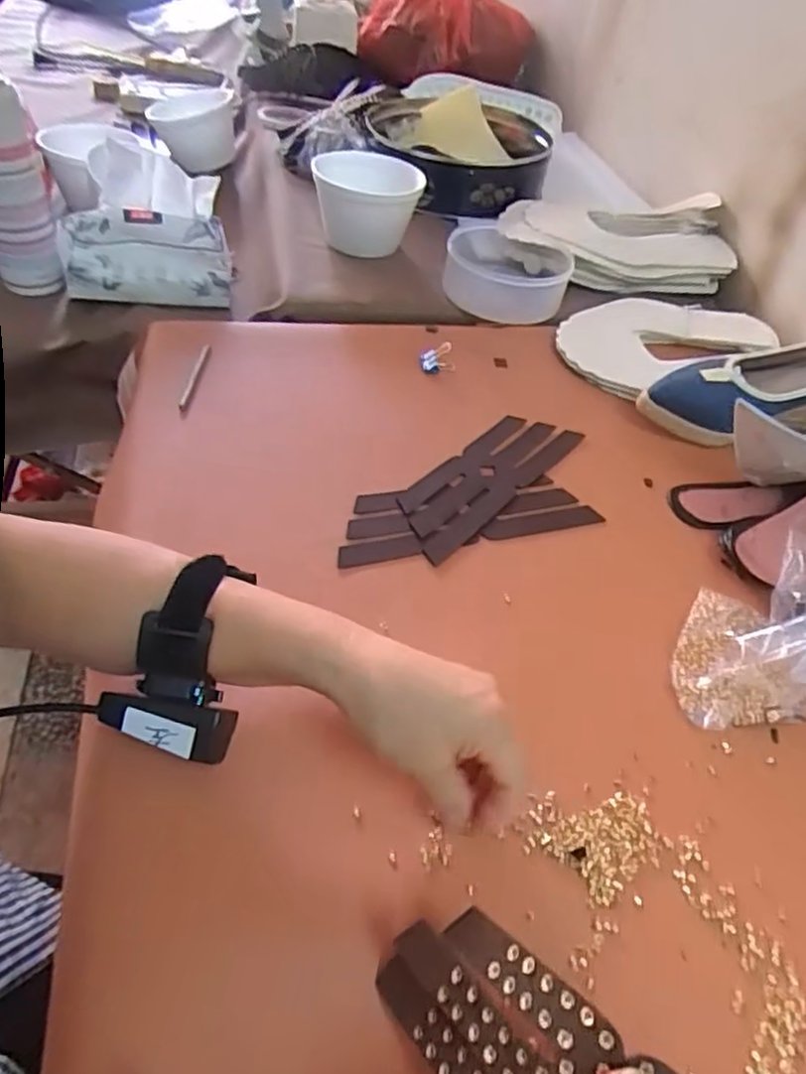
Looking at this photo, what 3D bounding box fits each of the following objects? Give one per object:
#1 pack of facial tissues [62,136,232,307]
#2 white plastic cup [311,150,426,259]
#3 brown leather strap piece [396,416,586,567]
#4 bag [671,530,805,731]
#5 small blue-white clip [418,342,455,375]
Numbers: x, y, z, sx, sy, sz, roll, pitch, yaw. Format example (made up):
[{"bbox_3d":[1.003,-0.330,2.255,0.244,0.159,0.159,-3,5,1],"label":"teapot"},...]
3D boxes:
[{"bbox_3d":[-0.289,-0.317,0.789,0.175,0.089,0.055,-1,47,-10],"label":"pack of facial tissues"},{"bbox_3d":[-0.045,-0.401,0.827,0.121,0.076,0.139,-8,49,-17],"label":"white plastic cup"},{"bbox_3d":[0.073,-0.053,0.598,0.067,0.004,0.210,38,54,20],"label":"brown leather strap piece"},{"bbox_3d":[0.256,0.058,0.457,0.125,0.094,0.126,12,46,2],"label":"bag"},{"bbox_3d":[0.034,-0.183,0.698,0.032,0.025,0.030,-13,50,-17],"label":"small blue-white clip"}]

